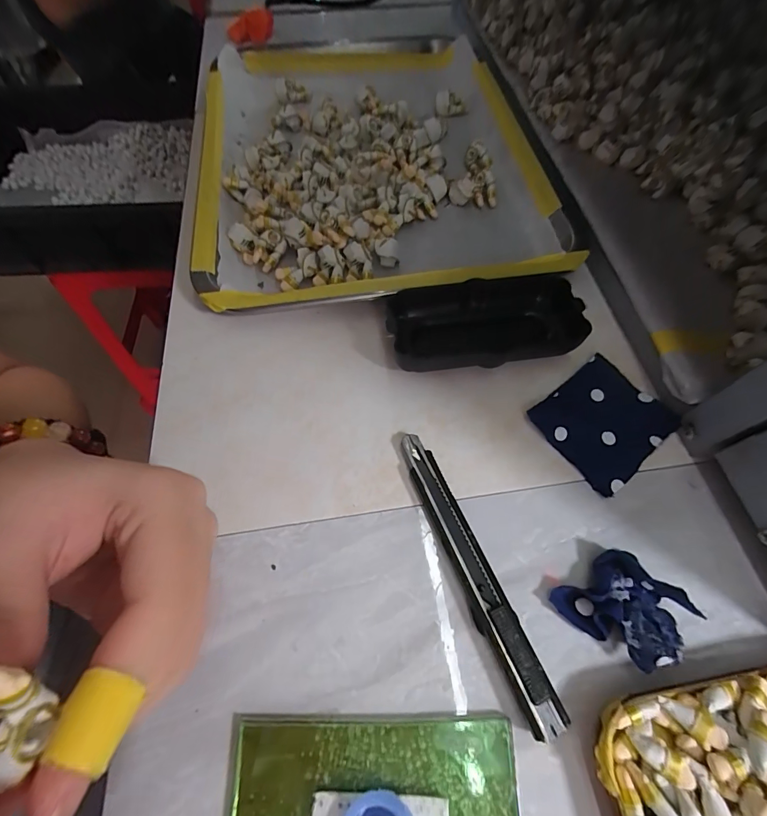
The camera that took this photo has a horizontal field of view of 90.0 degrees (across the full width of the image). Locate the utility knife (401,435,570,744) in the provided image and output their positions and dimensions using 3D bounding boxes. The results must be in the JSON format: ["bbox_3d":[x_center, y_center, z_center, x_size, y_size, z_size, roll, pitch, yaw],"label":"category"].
[{"bbox_3d":[0.040,0.071,0.177,0.016,0.011,0.133,-20,64,-9],"label":"utility knife"}]

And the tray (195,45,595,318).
[{"bbox_3d":[-0.017,-0.217,0.309,0.252,0.033,0.343,-7,62,-4],"label":"tray"}]

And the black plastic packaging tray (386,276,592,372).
[{"bbox_3d":[0.060,-0.049,0.232,0.107,0.024,0.051,-7,62,-4],"label":"black plastic packaging tray"}]

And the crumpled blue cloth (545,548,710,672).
[{"bbox_3d":[0.104,0.085,0.166,0.040,0.017,0.043,-39,69,-19],"label":"crumpled blue cloth"}]

